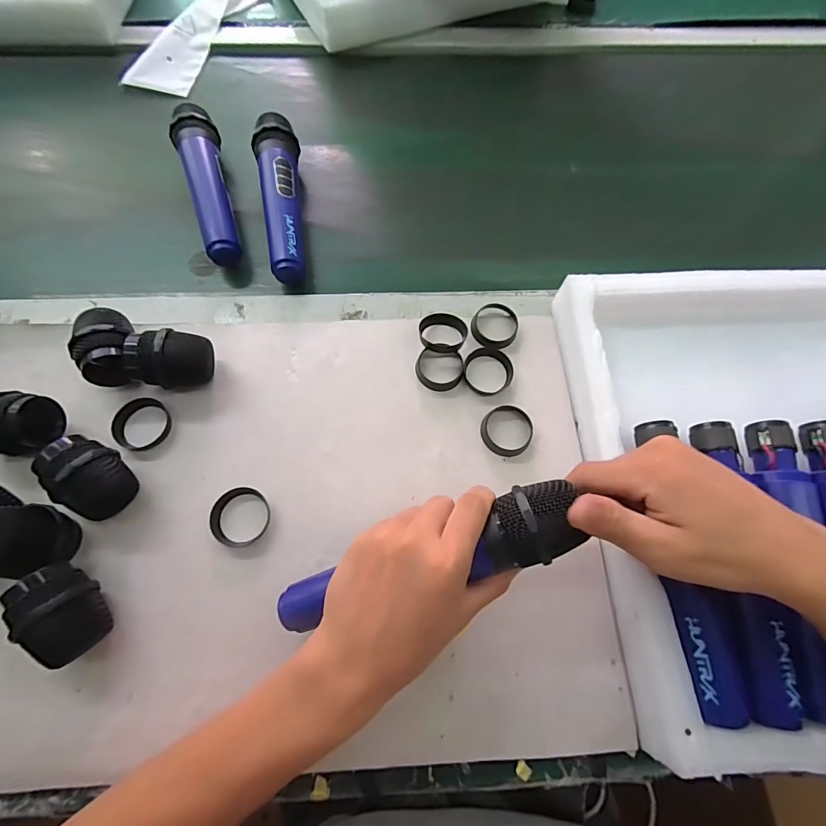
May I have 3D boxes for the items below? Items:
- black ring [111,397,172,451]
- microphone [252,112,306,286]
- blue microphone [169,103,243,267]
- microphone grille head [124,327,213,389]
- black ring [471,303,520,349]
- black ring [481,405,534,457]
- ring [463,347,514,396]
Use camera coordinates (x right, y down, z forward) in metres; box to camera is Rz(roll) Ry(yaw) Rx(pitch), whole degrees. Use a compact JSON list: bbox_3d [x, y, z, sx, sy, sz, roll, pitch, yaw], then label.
[{"bbox_3d":[-0.227,0.009,0.342,0.043,0.010,0.044,1,69,-1],"label":"black ring"},{"bbox_3d":[-0.133,-0.222,0.417,0.041,0.036,0.191,-10,70,-5],"label":"microphone"},{"bbox_3d":[-0.210,-0.236,0.430,0.043,0.052,0.187,-20,71,-9],"label":"blue microphone"},{"bbox_3d":[-0.201,-0.042,0.340,0.057,0.051,0.044,4,69,0],"label":"microphone grille head"},{"bbox_3d":[0.077,-0.080,0.381,0.042,0.013,0.047,22,70,7],"label":"black ring"},{"bbox_3d":[0.080,0.015,0.348,0.043,0.009,0.044,1,69,-1],"label":"black ring"},{"bbox_3d":[0.067,-0.038,0.367,0.043,0.009,0.042,1,69,-1],"label":"ring"}]

